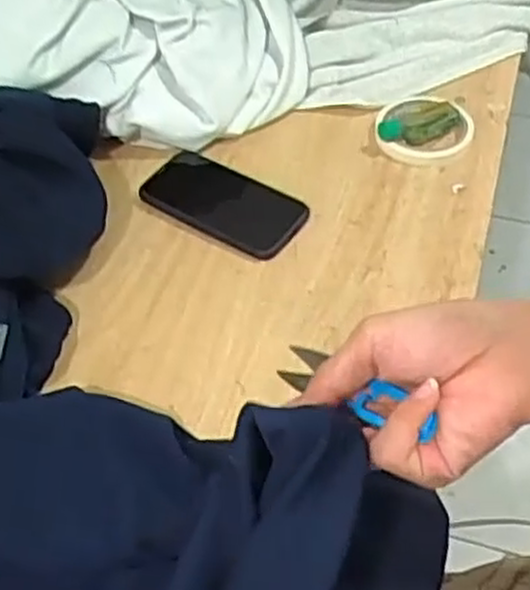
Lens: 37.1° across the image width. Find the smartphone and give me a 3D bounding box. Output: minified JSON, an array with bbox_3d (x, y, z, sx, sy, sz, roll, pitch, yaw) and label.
[{"bbox_3d":[-0.040,-0.087,0.726,0.152,0.009,0.081,26,55,23],"label":"smartphone"}]

